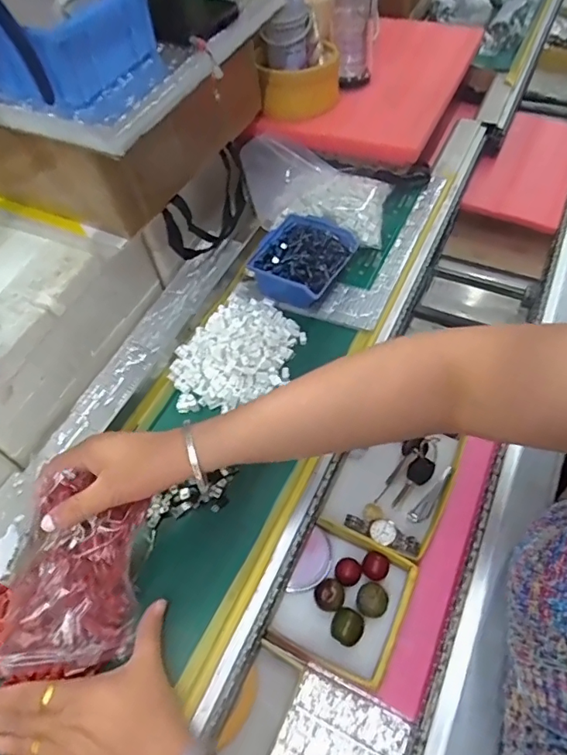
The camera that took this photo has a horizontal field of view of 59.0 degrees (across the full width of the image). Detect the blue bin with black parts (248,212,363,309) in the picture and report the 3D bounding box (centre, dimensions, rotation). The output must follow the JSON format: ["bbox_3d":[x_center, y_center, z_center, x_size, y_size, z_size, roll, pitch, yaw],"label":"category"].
[{"bbox_3d":[0.024,-0.138,0.591,0.097,0.043,0.105,27,62,20],"label":"blue bin with black parts"}]

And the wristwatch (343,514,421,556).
[{"bbox_3d":[0.102,0.159,0.515,0.078,0.011,0.029,22,60,17],"label":"wristwatch"}]

